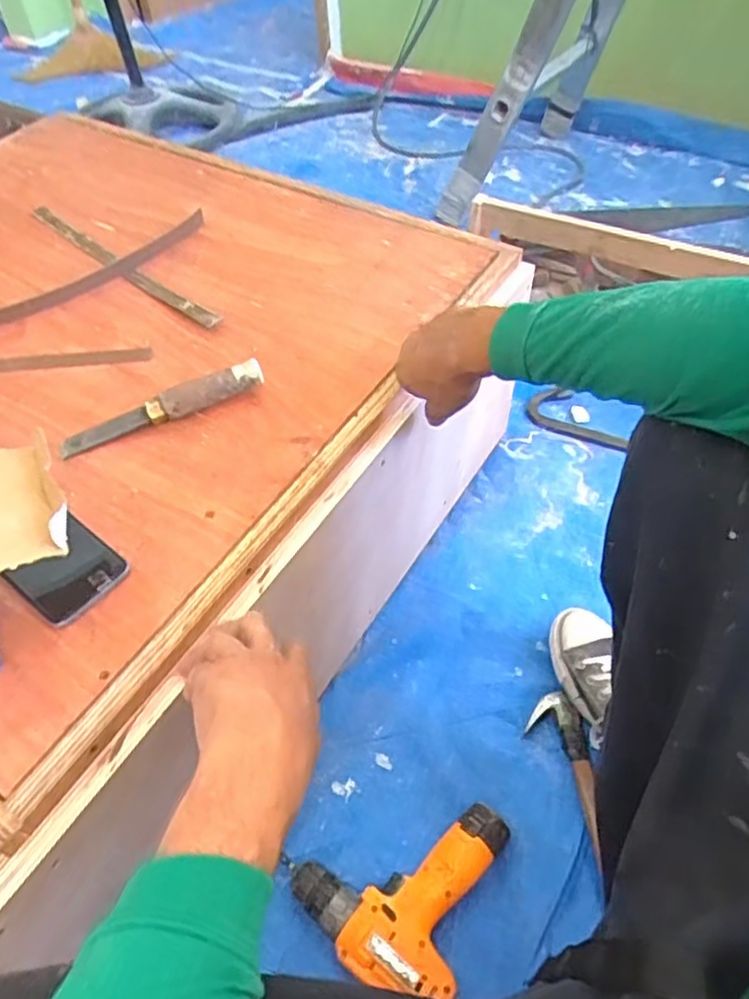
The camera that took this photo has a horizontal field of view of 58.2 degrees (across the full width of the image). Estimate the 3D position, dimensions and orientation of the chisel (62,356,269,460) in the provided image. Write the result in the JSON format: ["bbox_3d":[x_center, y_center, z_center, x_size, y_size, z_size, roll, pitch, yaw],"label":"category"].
[{"bbox_3d":[-0.207,-0.091,0.658,0.202,0.036,0.026,-19,54,-11],"label":"chisel"}]

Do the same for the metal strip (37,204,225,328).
[{"bbox_3d":[-0.319,-0.294,0.840,0.375,0.010,0.023,34,62,25],"label":"metal strip"}]

